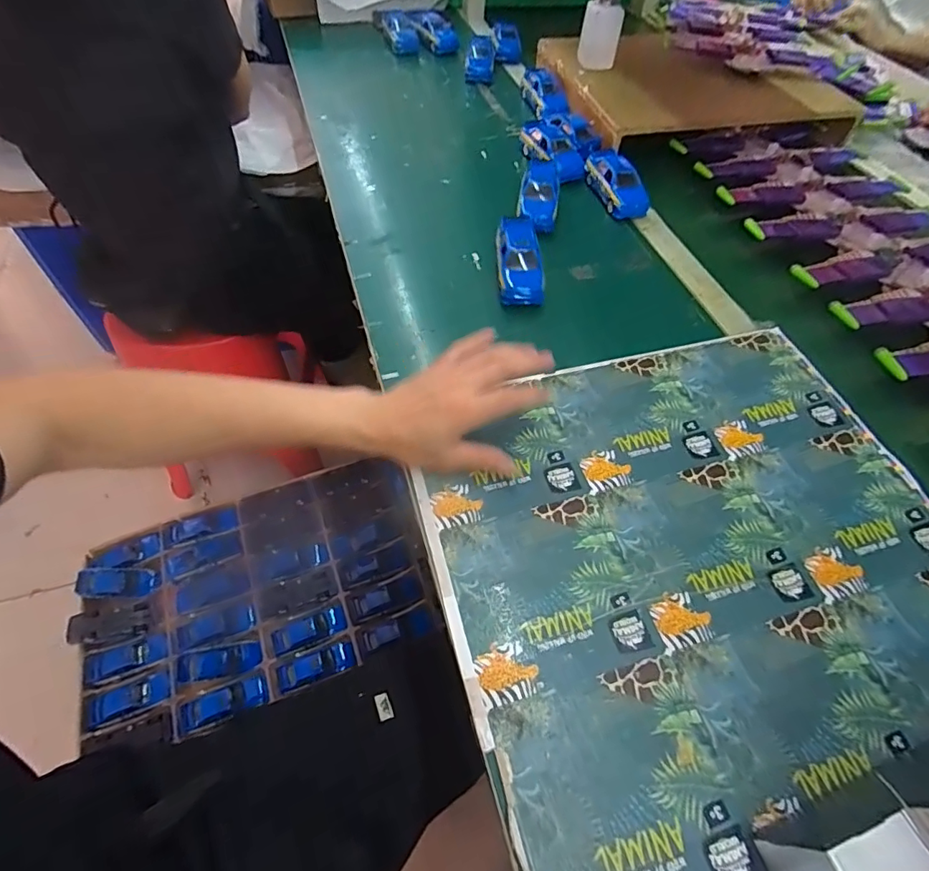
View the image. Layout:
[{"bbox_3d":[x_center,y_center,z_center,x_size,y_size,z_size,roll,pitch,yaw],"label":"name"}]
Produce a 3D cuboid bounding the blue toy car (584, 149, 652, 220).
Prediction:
[{"bbox_3d":[0.214,-0.349,0.704,0.063,0.044,0.123,-8,56,-8],"label":"blue toy car"}]

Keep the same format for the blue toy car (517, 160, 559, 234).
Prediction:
[{"bbox_3d":[0.103,-0.339,0.692,0.056,0.036,0.147,7,56,2],"label":"blue toy car"}]

